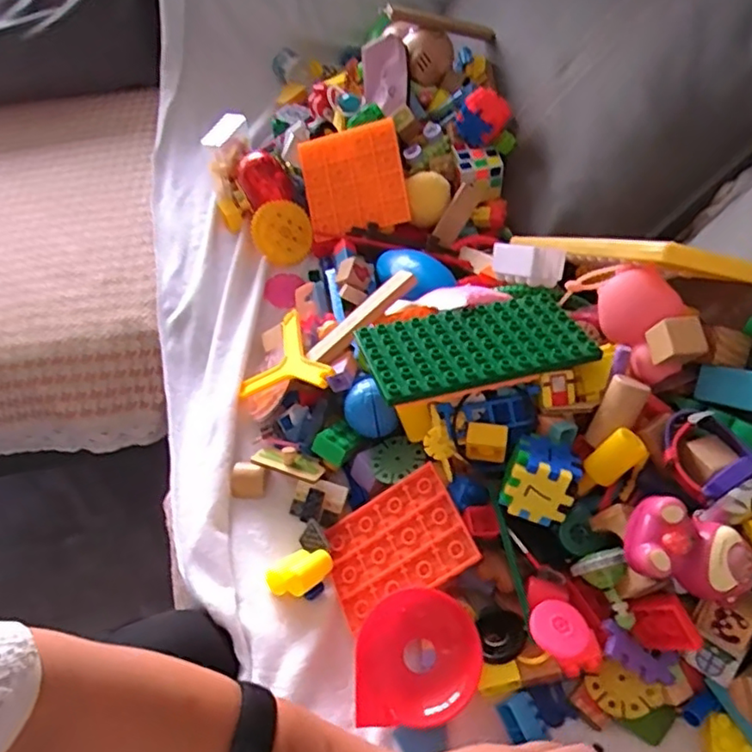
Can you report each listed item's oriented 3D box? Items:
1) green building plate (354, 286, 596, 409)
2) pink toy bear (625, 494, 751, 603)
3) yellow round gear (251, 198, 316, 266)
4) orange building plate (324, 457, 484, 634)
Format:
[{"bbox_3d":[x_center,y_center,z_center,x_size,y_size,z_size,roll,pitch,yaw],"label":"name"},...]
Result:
[{"bbox_3d":[0.085,-0.028,0.529,0.189,0.012,0.094,-13,44,-14],"label":"green building plate"},{"bbox_3d":[0.210,0.115,0.407,0.078,0.038,0.047,14,56,15],"label":"pink toy bear"},{"bbox_3d":[-0.120,-0.187,0.800,0.075,0.082,0.012,-33,16,1],"label":"yellow round gear"},{"bbox_3d":[0.015,0.145,0.517,0.123,0.007,0.093,-35,51,9],"label":"orange building plate"}]

